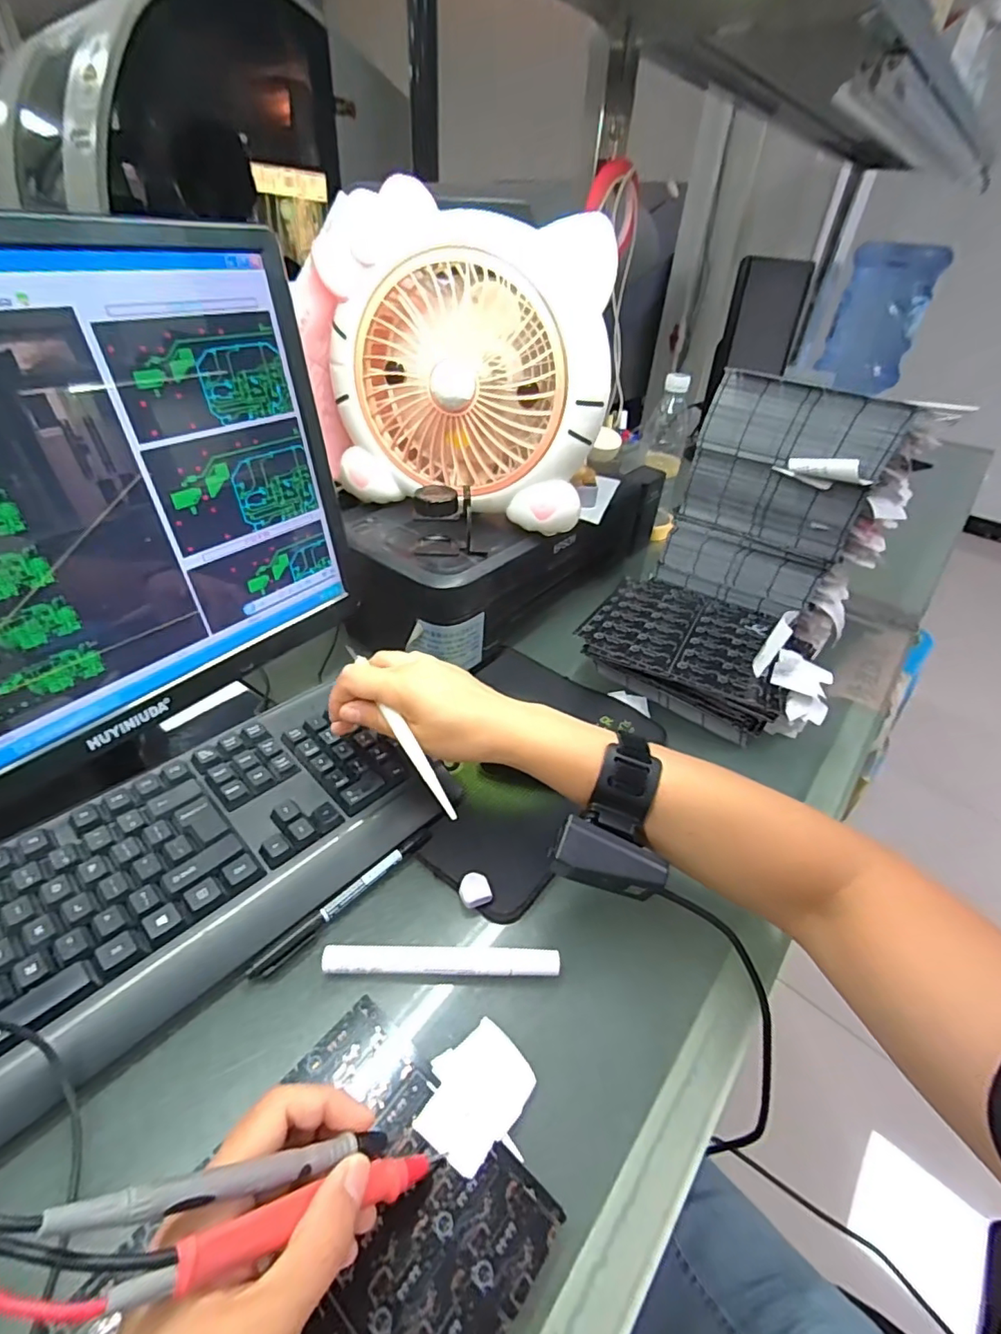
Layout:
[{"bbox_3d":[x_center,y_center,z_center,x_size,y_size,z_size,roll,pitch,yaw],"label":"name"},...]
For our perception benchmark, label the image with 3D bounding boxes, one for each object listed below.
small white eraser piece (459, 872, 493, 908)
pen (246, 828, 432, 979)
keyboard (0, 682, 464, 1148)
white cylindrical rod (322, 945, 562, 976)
[{"bbox_3d":[-0.018,0.156,0.382,0.021,0.010,0.021,-12,41,-20],"label":"small white eraser piece"},{"bbox_3d":[-0.102,0.156,0.374,0.010,0.007,0.142,31,45,29],"label":"pen"},{"bbox_3d":[-0.234,0.147,0.338,0.158,0.036,0.427,33,46,31],"label":"keyboard"},{"bbox_3d":[-0.036,0.183,0.342,0.143,0.011,0.016,2,38,-3],"label":"white cylindrical rod"}]

